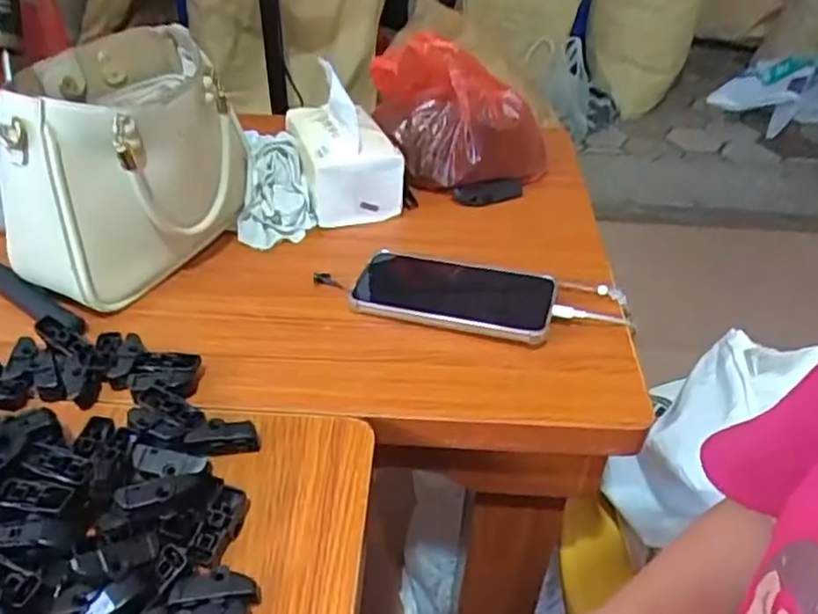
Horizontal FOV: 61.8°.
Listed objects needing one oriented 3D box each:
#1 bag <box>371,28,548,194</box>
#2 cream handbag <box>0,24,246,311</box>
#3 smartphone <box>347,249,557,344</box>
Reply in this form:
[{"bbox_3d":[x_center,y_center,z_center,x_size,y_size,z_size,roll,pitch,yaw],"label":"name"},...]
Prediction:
[{"bbox_3d":[0.056,-0.196,0.721,0.177,0.161,0.101,10,40,7],"label":"bag"},{"bbox_3d":[-0.246,-0.121,0.593,0.135,0.175,0.201,16,41,15],"label":"cream handbag"},{"bbox_3d":[0.040,-0.016,0.593,0.167,0.014,0.094,9,40,13],"label":"smartphone"}]

